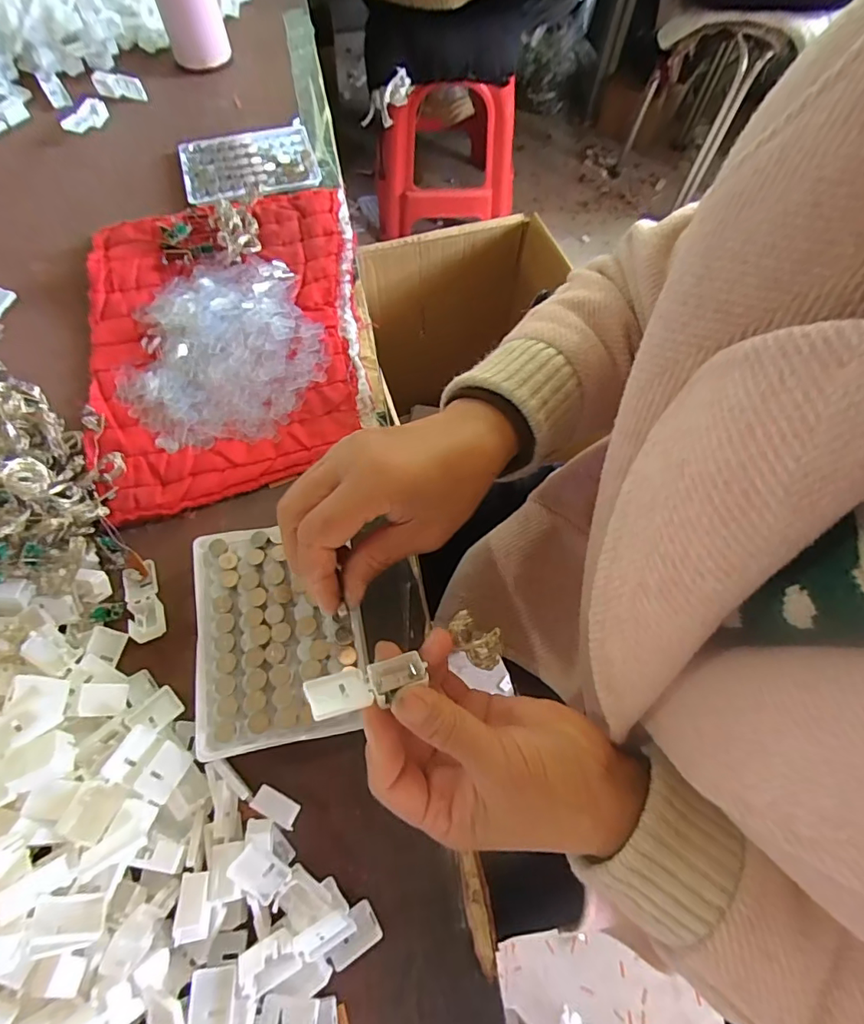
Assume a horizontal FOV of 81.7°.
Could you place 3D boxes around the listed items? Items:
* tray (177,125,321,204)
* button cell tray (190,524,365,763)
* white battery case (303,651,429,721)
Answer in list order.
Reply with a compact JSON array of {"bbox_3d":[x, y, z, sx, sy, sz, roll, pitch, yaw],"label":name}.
[{"bbox_3d":[-0.185,-0.352,0.505,0.130,0.009,0.095,-14,68,-7],"label":"tray"},{"bbox_3d":[-0.092,0.069,0.296,0.096,0.010,0.126,-9,69,-5],"label":"button cell tray"},{"bbox_3d":[-0.030,0.080,0.228,0.052,0.012,0.021,-8,30,-29],"label":"white battery case"}]

